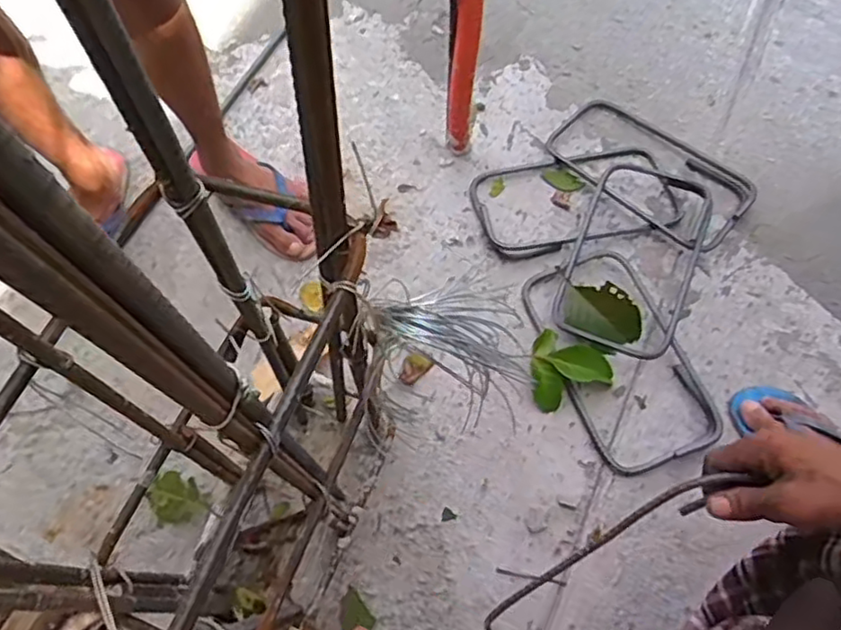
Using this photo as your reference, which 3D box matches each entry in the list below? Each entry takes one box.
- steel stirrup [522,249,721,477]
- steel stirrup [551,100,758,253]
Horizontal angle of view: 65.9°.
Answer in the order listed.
[{"bbox_3d":[0.264,0.049,0.870,0.169,0.022,0.303,-18,66,-7],"label":"steel stirrup"},{"bbox_3d":[0.345,-0.227,0.993,0.302,0.019,0.169,41,72,18],"label":"steel stirrup"}]

